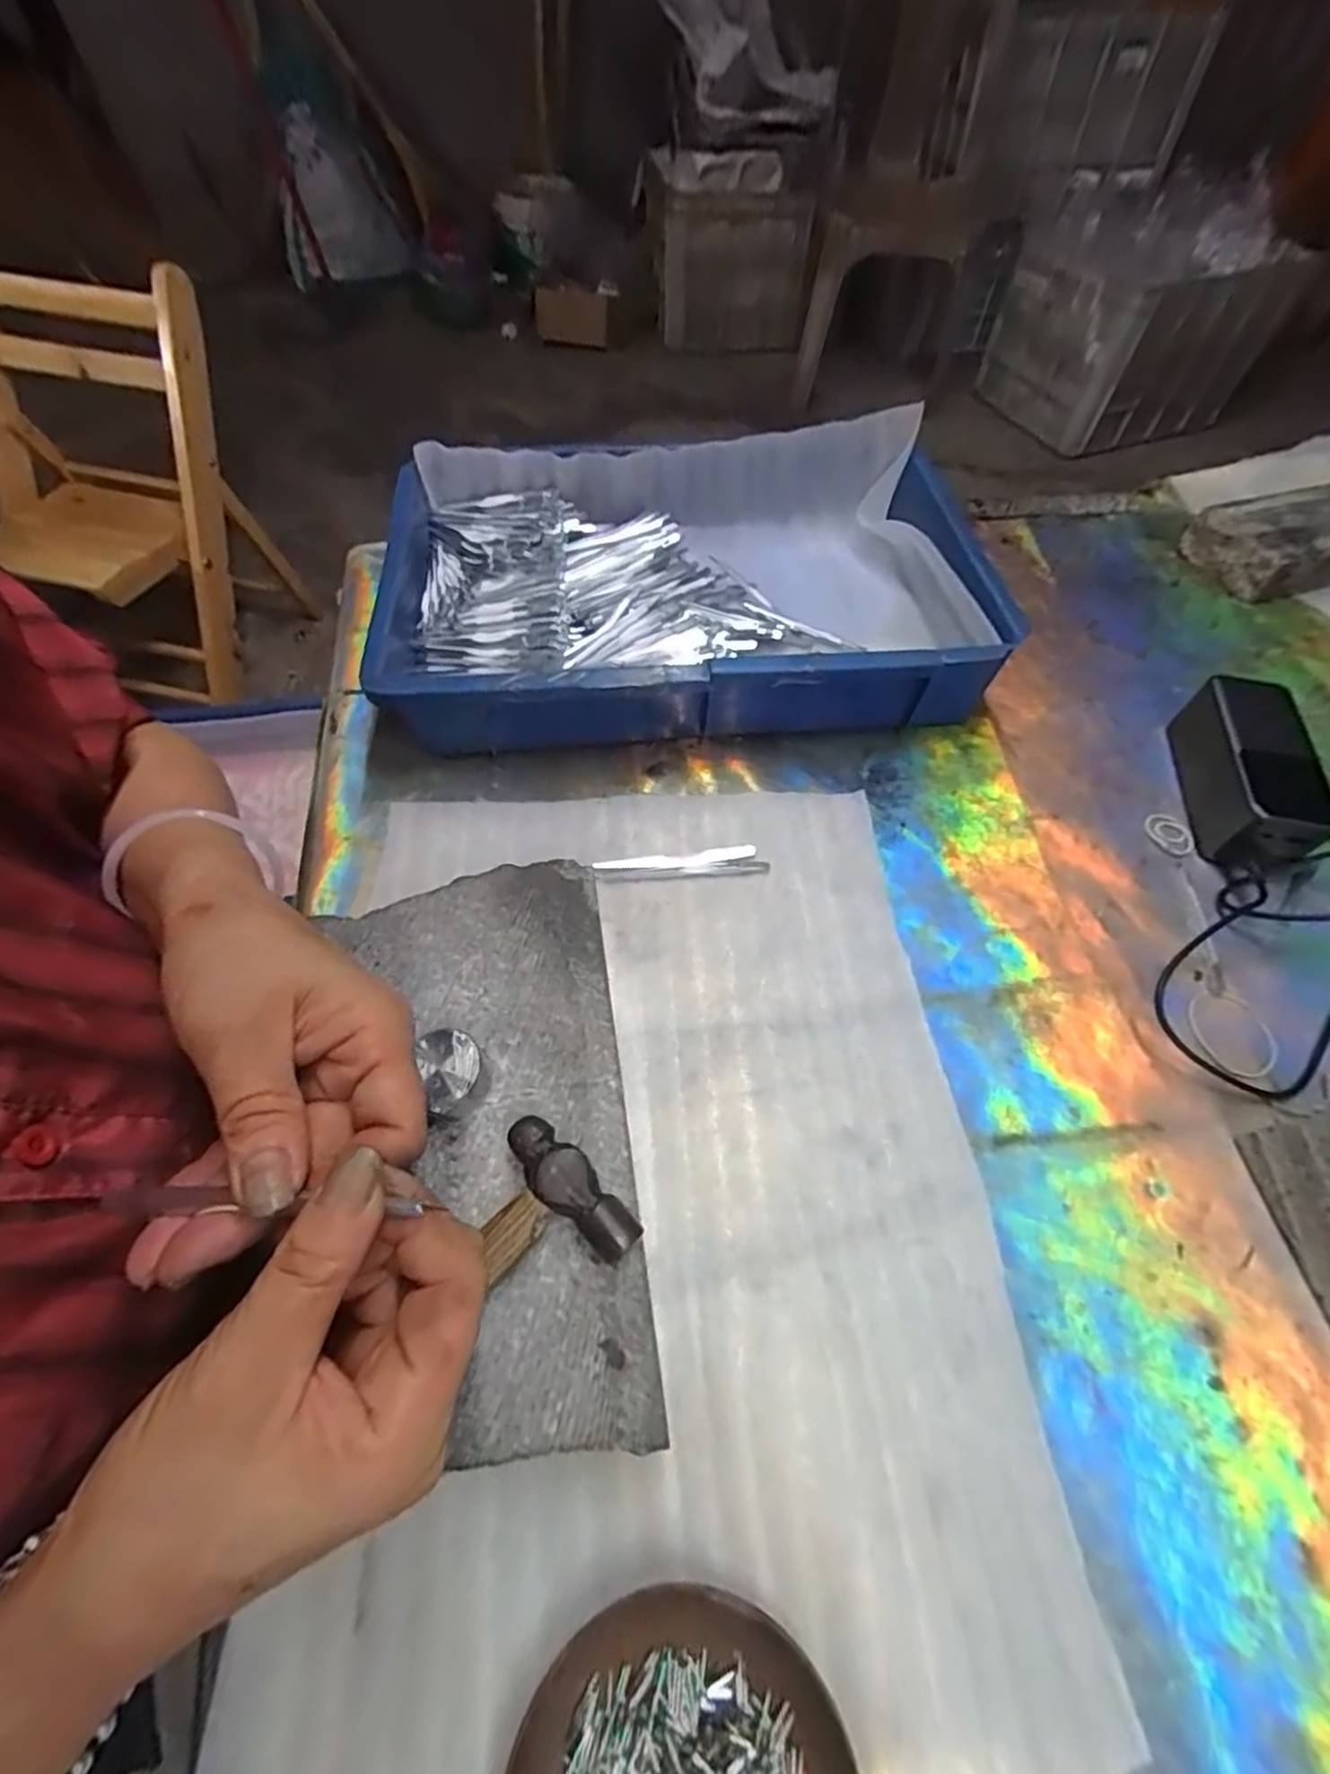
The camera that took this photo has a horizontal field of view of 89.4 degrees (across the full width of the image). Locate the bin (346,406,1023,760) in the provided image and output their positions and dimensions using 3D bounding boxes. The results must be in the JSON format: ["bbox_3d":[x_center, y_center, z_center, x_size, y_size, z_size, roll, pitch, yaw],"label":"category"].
[{"bbox_3d":[0.013,-0.230,0.517,0.423,0.077,0.287,-5,58,-5],"label":"bin"}]

